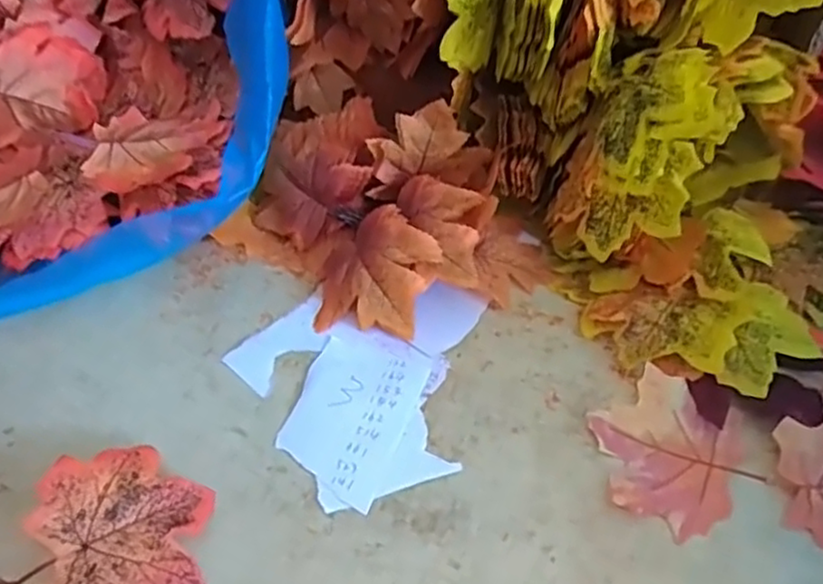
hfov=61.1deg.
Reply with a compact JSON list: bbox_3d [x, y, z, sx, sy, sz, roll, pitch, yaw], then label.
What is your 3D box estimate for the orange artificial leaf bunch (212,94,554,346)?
[{"bbox_3d":[-0.016,-0.055,0.462,0.159,0.075,0.178,-32,55,-27],"label":"orange artificial leaf bunch"}]

